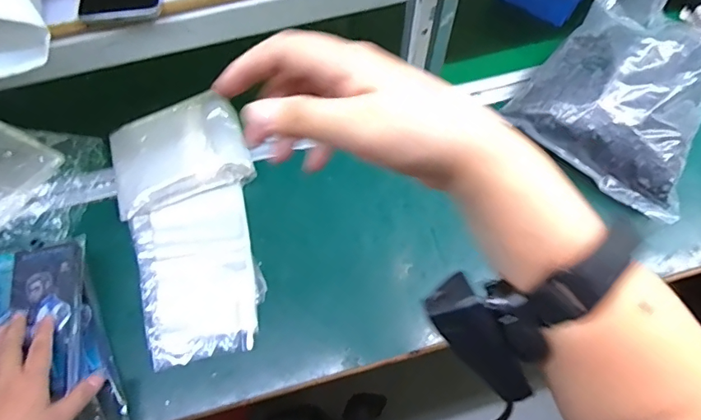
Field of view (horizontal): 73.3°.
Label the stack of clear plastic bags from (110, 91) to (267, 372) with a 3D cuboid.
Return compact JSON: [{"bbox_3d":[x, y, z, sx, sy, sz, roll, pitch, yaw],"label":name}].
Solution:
[{"bbox_3d":[-0.204,0.016,0.591,0.168,0.033,0.329,-12,73,-4],"label":"stack of clear plastic bags"}]

